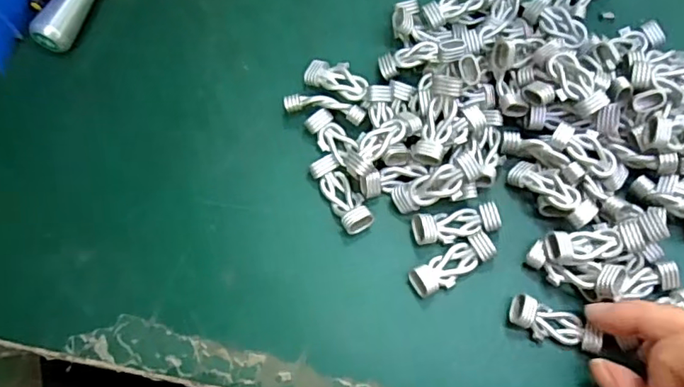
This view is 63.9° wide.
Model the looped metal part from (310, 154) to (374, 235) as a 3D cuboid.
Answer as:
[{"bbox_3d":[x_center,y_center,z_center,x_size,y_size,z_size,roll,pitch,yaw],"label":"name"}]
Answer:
[{"bbox_3d":[0.000,0.000,0.286,0.016,0.011,0.043,-27,73,-8],"label":"looped metal part"}]

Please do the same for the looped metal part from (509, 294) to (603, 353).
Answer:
[{"bbox_3d":[0.102,0.063,0.263,0.044,0.012,0.015,19,72,7],"label":"looped metal part"}]

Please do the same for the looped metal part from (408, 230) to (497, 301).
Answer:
[{"bbox_3d":[0.055,0.035,0.274,0.046,0.011,0.015,-31,73,-10],"label":"looped metal part"}]

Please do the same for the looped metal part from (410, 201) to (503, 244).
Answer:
[{"bbox_3d":[0.060,0.015,0.280,0.048,0.011,0.016,-10,71,-3],"label":"looped metal part"}]

